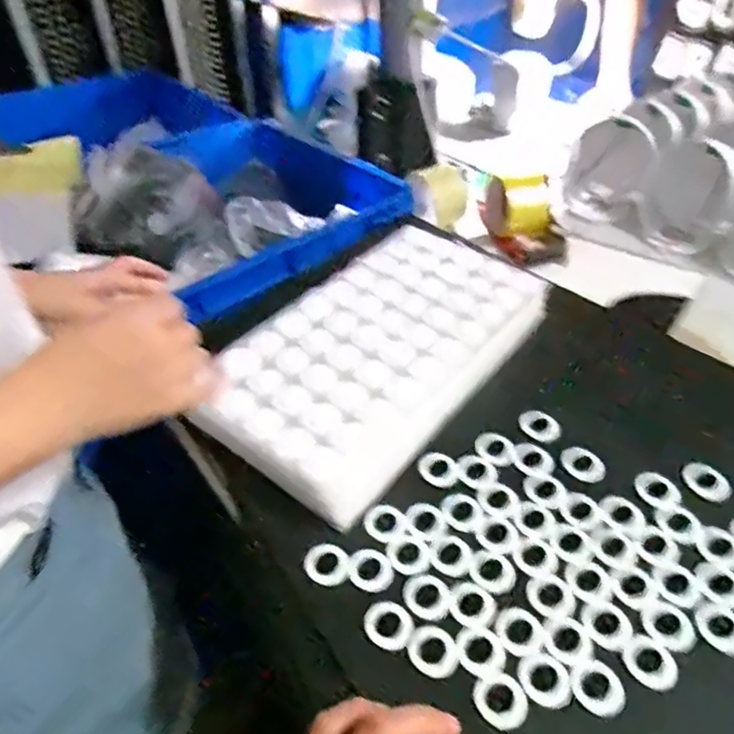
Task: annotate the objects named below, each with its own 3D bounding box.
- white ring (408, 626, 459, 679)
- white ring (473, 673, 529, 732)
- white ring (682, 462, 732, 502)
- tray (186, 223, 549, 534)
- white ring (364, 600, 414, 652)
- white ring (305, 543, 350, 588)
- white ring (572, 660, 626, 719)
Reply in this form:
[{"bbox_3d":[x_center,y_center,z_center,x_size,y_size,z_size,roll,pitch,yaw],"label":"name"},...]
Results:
[{"bbox_3d":[0.042,0.178,0.378,0.031,0.005,0.028,25,50,27],"label":"white ring"},{"bbox_3d":[0.078,0.194,0.351,0.028,0.005,0.027,-2,43,2],"label":"white ring"},{"bbox_3d":[0.260,0.087,0.463,0.031,0.004,0.035,-21,46,-17],"label":"white ring"},{"bbox_3d":[0.012,-0.012,0.537,0.172,0.059,0.318,30,53,31],"label":"tray"},{"bbox_3d":[0.014,0.165,0.389,0.031,0.005,0.028,22,49,25],"label":"white ring"},{"bbox_3d":[-0.028,0.136,0.419,0.030,0.007,0.027,-1,43,3],"label":"white ring"},{"bbox_3d":[0.135,0.188,0.354,0.028,0.004,0.029,-2,43,2],"label":"white ring"}]

